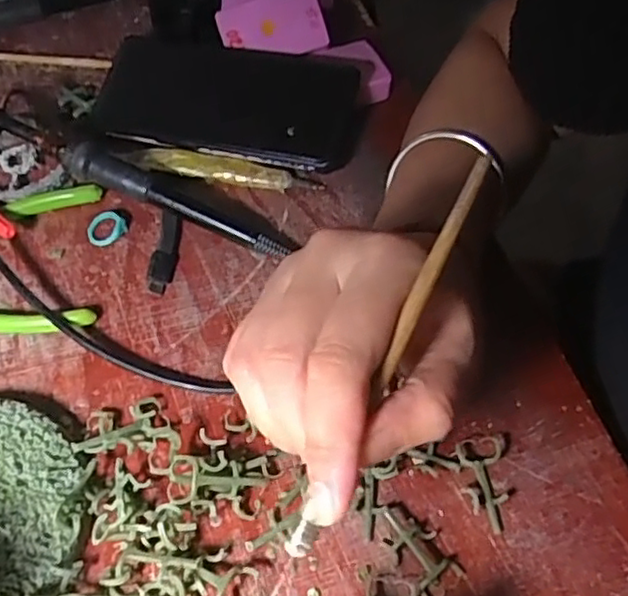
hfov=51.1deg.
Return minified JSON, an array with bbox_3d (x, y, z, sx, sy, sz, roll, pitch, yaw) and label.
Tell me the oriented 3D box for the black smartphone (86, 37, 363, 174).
[{"bbox_3d":[-0.058,-0.132,0.433,0.165,0.017,0.092,12,58,6],"label":"black smartphone"}]

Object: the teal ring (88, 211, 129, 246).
[{"bbox_3d":[-0.122,-0.042,0.383,0.022,0.009,0.021,1,58,-1],"label":"teal ring"}]

